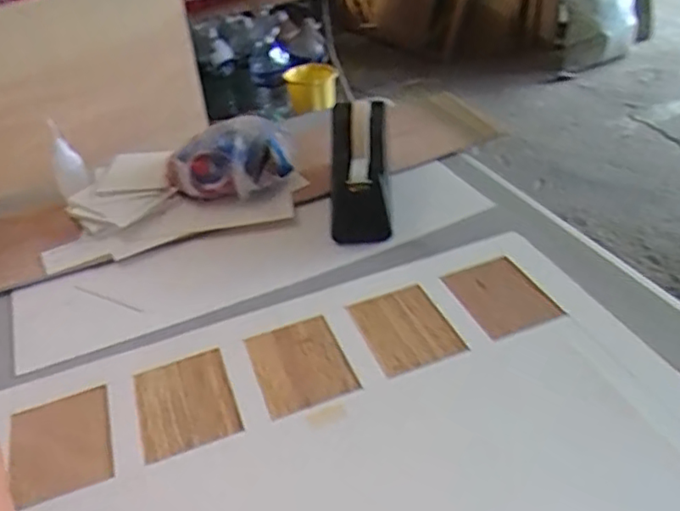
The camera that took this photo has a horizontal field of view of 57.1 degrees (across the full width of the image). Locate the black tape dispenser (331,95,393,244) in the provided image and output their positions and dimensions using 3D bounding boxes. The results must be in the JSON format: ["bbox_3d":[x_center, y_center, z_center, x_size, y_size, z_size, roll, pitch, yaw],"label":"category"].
[{"bbox_3d":[0.025,-0.110,0.800,0.077,0.132,0.159,-1,36,9],"label":"black tape dispenser"}]

